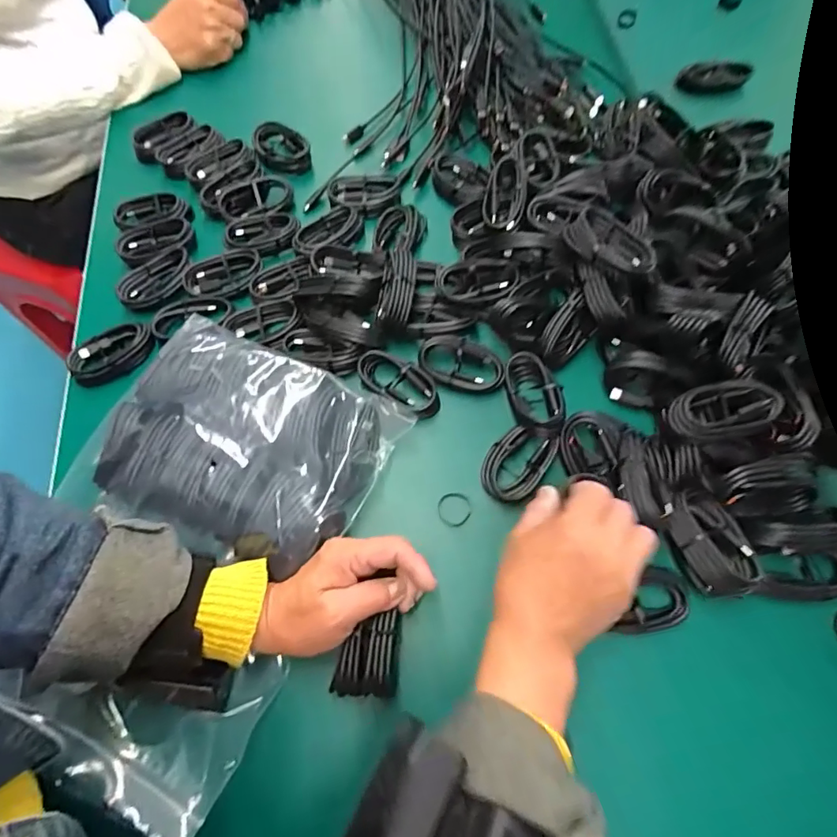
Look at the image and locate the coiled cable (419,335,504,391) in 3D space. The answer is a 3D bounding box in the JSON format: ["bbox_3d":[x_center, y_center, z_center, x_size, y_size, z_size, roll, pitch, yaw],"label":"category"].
[{"bbox_3d":[0.037,-0.048,0.421,0.072,0.016,0.042,20,69,10],"label":"coiled cable"}]

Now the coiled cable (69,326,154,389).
[{"bbox_3d":[-0.275,-0.058,0.445,0.075,0.022,0.034,-34,70,-11],"label":"coiled cable"}]

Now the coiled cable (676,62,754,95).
[{"bbox_3d":[0.335,-0.388,0.561,0.074,0.032,0.018,2,67,3],"label":"coiled cable"}]

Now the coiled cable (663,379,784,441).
[{"bbox_3d":[0.219,-0.004,0.357,0.074,0.025,0.040,-17,68,-5],"label":"coiled cable"}]

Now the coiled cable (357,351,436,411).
[{"bbox_3d":[-0.020,-0.032,0.420,0.071,0.019,0.035,25,70,12],"label":"coiled cable"}]

